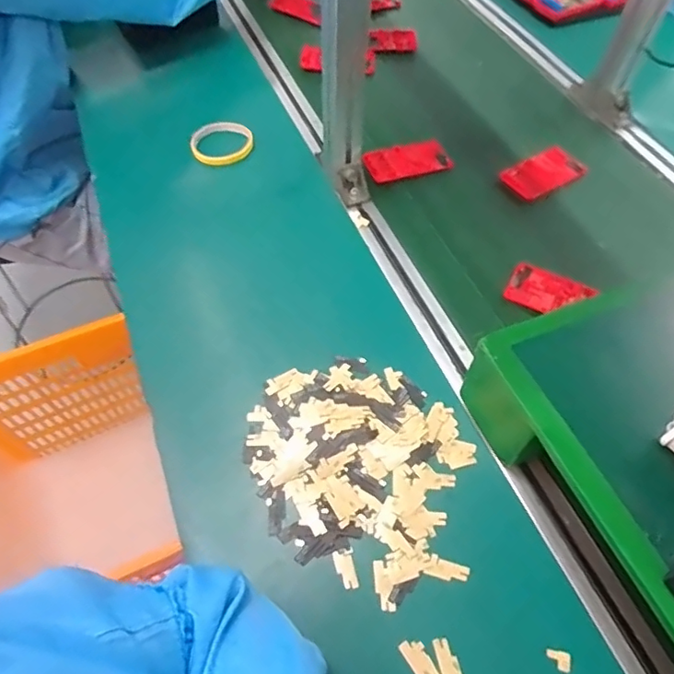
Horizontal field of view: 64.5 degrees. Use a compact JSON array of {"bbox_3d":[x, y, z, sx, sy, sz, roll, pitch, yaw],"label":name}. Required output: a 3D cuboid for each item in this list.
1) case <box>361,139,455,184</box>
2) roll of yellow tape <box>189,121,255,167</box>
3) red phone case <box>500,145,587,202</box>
[{"bbox_3d":[0.099,-0.250,0.757,0.128,0.013,0.063,-14,58,-11],"label":"case"},{"bbox_3d":[-0.171,-0.286,0.784,0.086,0.017,0.075,-41,82,-14],"label":"roll of yellow tape"},{"bbox_3d":[0.293,-0.230,0.747,0.137,0.012,0.062,-30,69,-27],"label":"red phone case"}]

